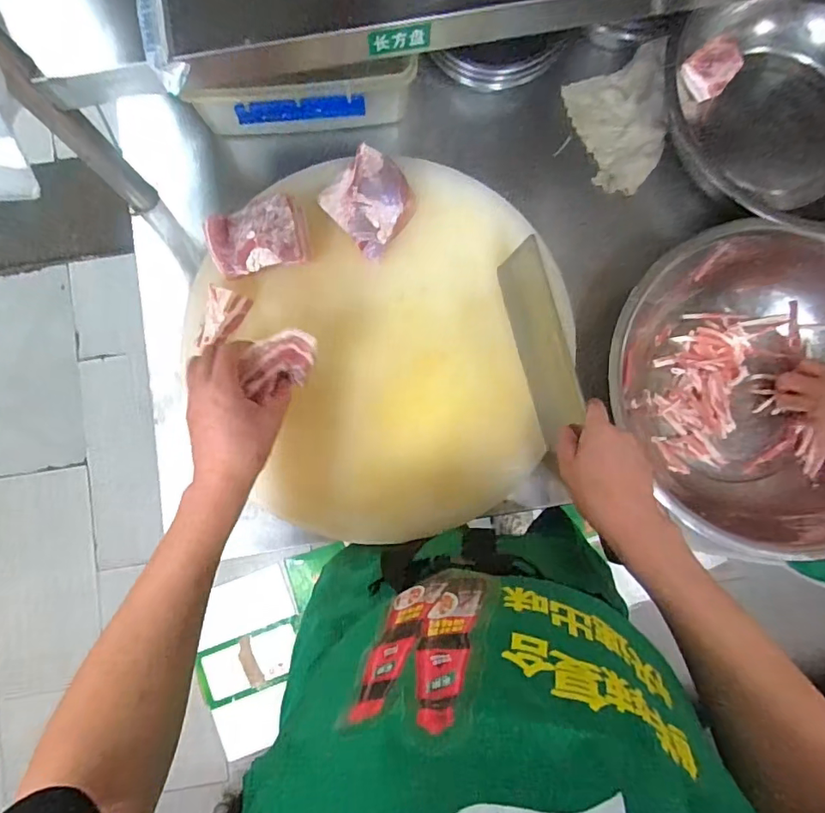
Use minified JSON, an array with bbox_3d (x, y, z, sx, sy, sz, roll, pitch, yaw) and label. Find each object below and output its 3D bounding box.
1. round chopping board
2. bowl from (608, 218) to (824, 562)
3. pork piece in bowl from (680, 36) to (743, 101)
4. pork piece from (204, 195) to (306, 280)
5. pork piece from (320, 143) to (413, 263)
[{"bbox_3d":[-0.016,-0.060,0.612,0.409,0.028,0.408,0,84,0],"label":"round chopping board"},{"bbox_3d":[0.423,-0.022,0.652,0.379,0.131,0.336,27,85,3],"label":"bowl"},{"bbox_3d":[0.406,-0.460,0.701,0.066,0.032,0.066,7,113,17],"label":"pork piece in bowl"},{"bbox_3d":[-0.179,-0.191,0.589,0.109,0.045,0.075,-10,84,-1],"label":"pork piece"},{"bbox_3d":[-0.049,-0.242,0.603,0.091,0.038,0.097,-42,86,-4],"label":"pork piece"}]

